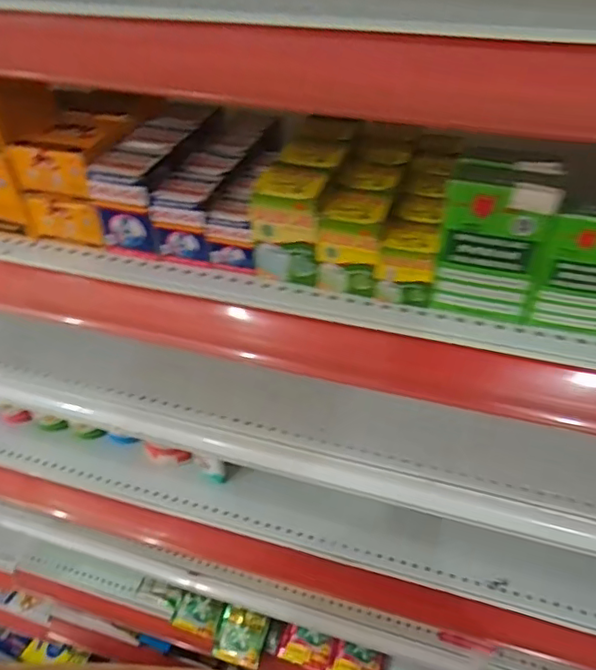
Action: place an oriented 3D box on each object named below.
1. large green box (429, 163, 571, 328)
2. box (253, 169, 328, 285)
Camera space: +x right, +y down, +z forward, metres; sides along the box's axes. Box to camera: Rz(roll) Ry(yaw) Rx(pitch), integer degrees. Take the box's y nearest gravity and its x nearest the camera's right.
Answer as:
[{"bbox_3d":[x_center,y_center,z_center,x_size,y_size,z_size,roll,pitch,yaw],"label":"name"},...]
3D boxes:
[{"bbox_3d":[0.121,-0.056,0.364,0.061,0.094,0.027,12,44,15],"label":"large green box"},{"bbox_3d":[-0.005,-0.076,0.404,0.046,0.073,0.029,10,43,13],"label":"box"}]

